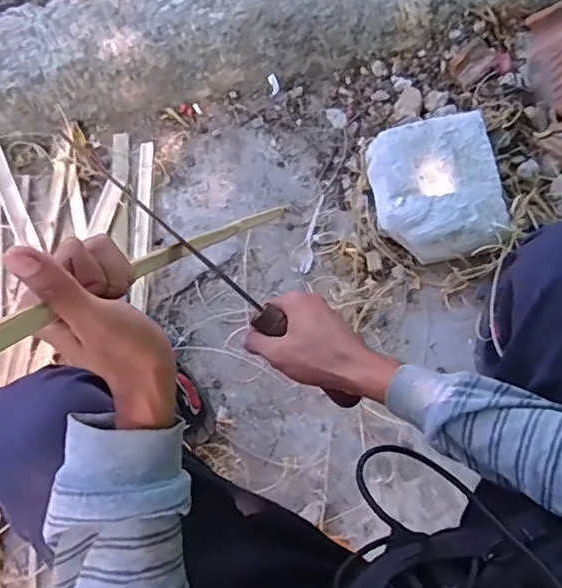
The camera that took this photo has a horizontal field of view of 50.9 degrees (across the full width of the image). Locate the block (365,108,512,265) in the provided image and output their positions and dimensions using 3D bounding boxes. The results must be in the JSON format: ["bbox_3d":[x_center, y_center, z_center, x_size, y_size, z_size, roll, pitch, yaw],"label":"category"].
[{"bbox_3d":[0.259,-0.168,0.993,0.195,0.091,0.233,-14,78,-4],"label":"block"}]

